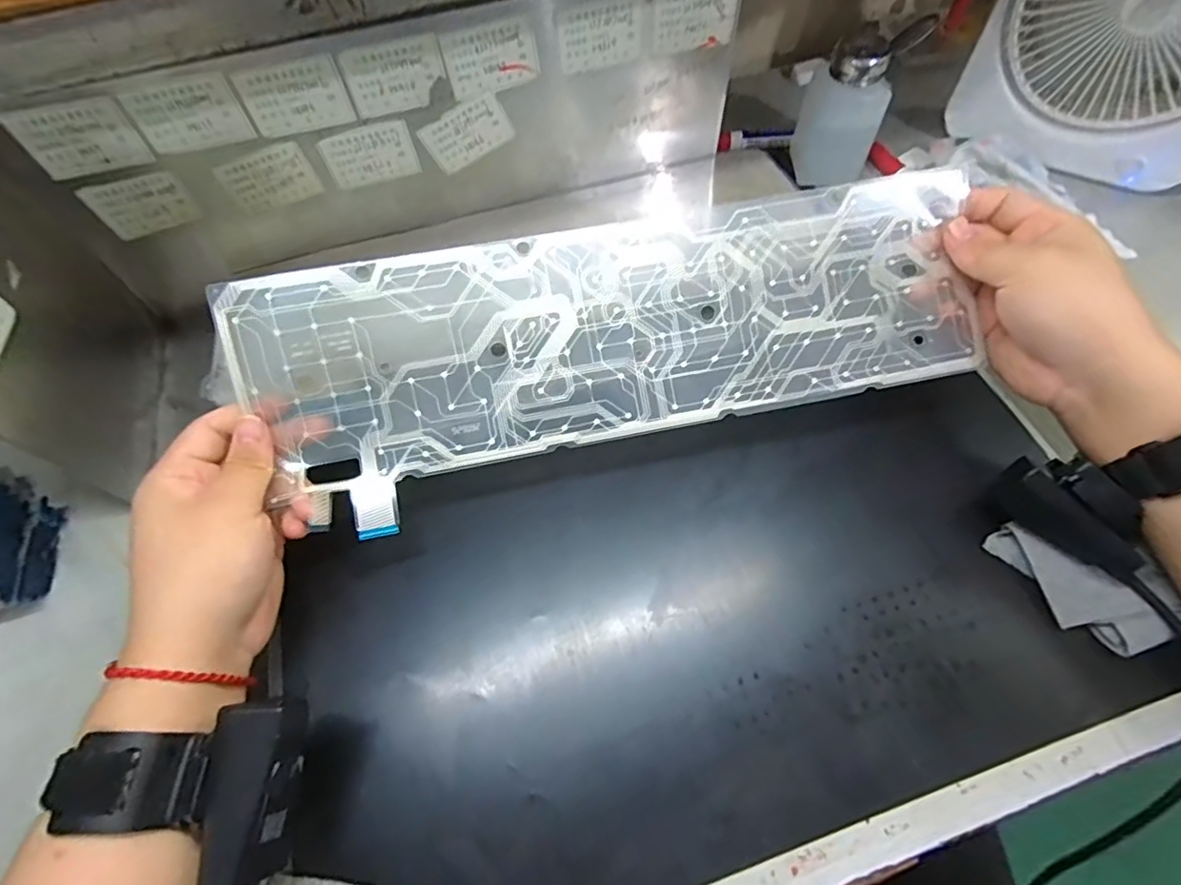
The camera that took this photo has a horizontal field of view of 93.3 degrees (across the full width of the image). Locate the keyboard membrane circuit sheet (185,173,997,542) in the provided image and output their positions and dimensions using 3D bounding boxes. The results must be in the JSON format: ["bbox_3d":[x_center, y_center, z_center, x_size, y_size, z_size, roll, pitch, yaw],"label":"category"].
[{"bbox_3d":[0.018,-0.061,0.323,0.414,0.011,0.129,-12,95,-4],"label":"keyboard membrane circuit sheet"}]

